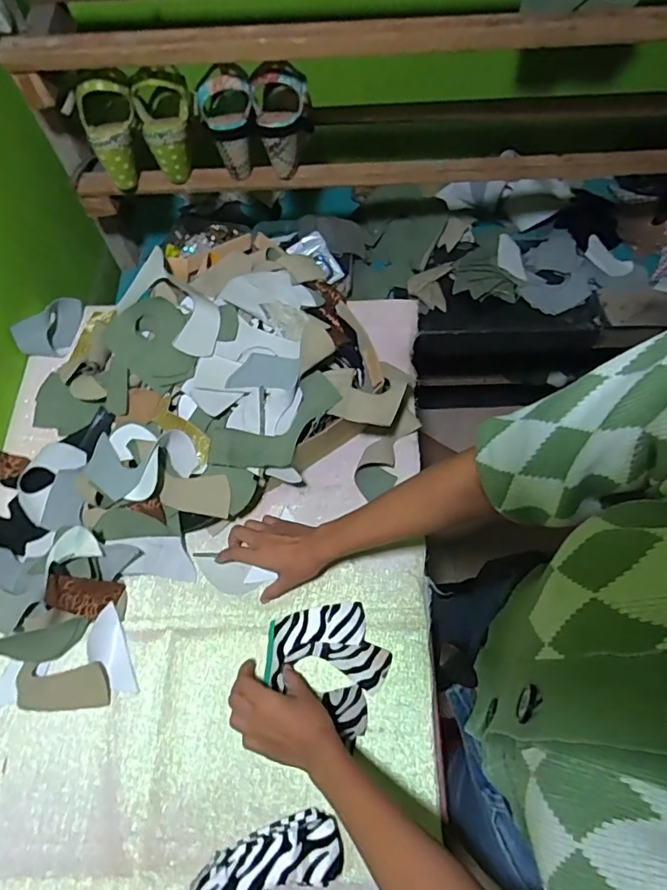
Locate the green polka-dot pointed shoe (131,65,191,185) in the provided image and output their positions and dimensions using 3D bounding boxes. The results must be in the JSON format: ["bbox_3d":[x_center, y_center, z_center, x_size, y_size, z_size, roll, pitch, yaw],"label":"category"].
[{"bbox_3d":[-0.246,-0.481,0.775,0.082,0.133,0.086,-16,65,-6],"label":"green polka-dot pointed shoe"}]

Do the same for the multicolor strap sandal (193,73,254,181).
[{"bbox_3d":[-0.156,-0.476,0.767,0.080,0.128,0.074,-12,65,-5],"label":"multicolor strap sandal"}]

